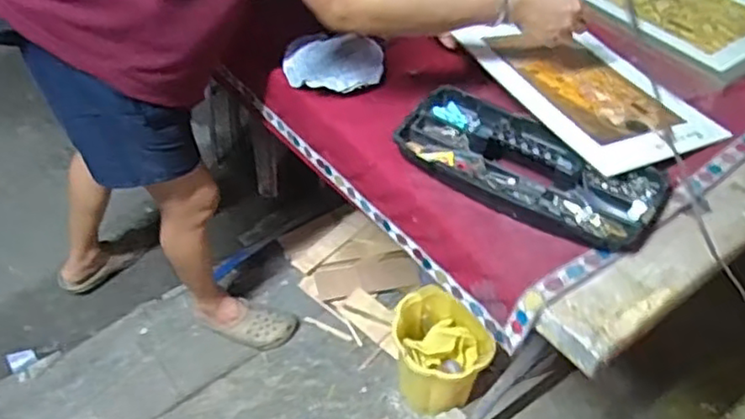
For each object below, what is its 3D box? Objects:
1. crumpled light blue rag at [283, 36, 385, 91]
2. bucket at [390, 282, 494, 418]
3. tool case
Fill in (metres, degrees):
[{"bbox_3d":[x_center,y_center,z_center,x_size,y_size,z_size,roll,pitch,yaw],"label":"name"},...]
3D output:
[{"bbox_3d":[-0.066,-0.239,1.108,0.167,0.043,0.123,-1,45,-1],"label":"crumpled light blue rag"},{"bbox_3d":[0.136,0.349,1.548,0.204,0.259,0.218,0,45,0],"label":"bucket"},{"bbox_3d":[0.218,-0.073,0.943,0.388,0.051,0.185,27,51,25],"label":"tool case"}]

